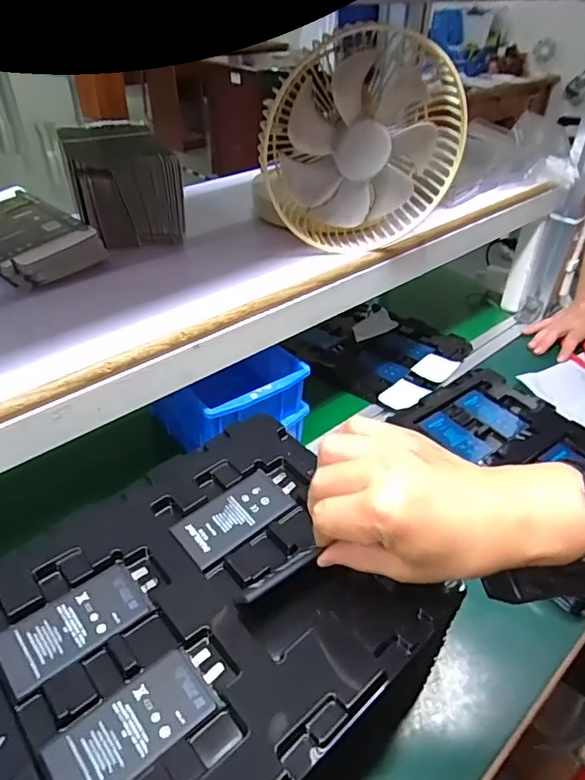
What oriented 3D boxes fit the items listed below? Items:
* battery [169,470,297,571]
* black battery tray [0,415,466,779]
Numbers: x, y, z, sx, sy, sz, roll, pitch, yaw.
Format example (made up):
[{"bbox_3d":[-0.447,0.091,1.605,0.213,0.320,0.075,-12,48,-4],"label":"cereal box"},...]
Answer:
[{"bbox_3d":[-0.040,0.091,0.384,0.089,0.006,0.046,-27,46,-31],"label":"battery"},{"bbox_3d":[-0.051,0.148,0.332,0.268,0.049,0.233,-30,47,-33],"label":"black battery tray"}]

